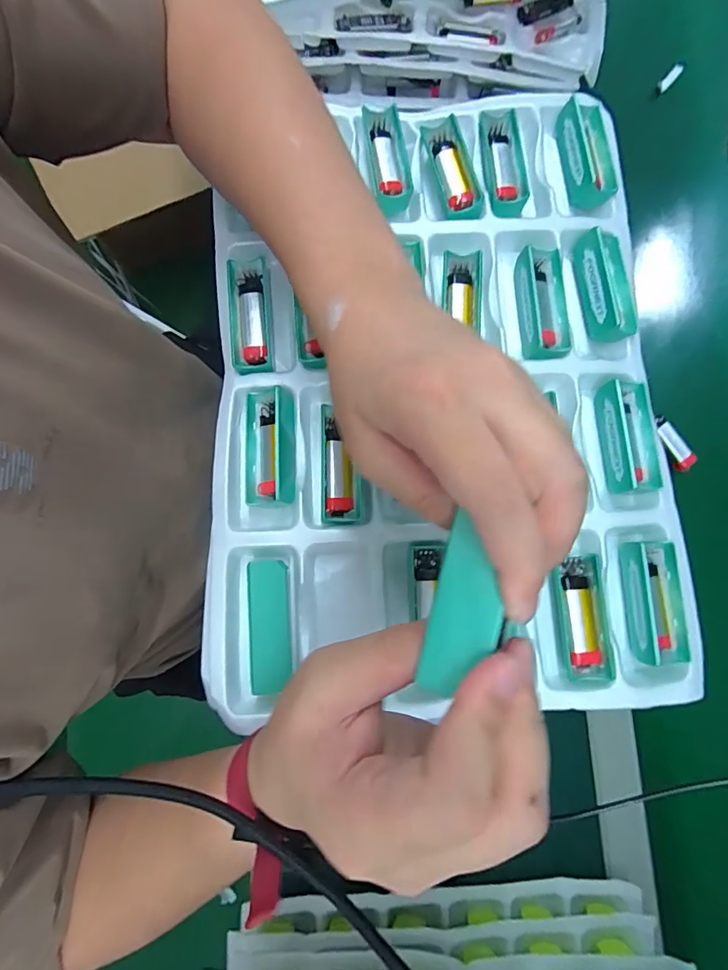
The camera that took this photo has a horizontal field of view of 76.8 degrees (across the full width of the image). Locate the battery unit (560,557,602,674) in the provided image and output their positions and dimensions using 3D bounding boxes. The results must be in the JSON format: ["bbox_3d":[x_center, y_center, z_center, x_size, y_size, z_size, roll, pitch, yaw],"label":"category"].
[{"bbox_3d":[0.141,0.085,0.302,0.017,0.009,0.071,-3,81,-2],"label":"battery unit"}]

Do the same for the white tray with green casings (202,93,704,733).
[{"bbox_3d":[0.053,-0.078,0.328,0.313,0.028,0.444,-2,81,-2],"label":"white tray with green casings"}]

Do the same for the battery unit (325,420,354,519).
[{"bbox_3d":[-0.017,-0.011,0.312,0.018,0.015,0.064,-1,81,-2],"label":"battery unit"}]

